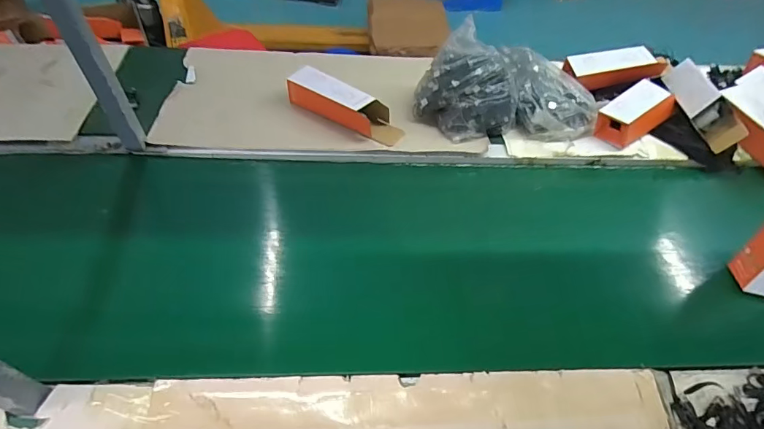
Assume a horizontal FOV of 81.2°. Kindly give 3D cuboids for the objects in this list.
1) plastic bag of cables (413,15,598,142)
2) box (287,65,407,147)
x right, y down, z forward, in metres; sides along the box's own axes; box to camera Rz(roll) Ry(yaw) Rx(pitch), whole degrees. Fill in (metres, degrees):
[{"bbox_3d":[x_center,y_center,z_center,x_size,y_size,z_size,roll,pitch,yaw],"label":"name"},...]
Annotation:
[{"bbox_3d":[0.252,-0.271,0.892,0.364,0.143,0.246,-2,51,-6],"label":"plastic bag of cables"},{"bbox_3d":[-0.071,-0.211,0.865,0.242,0.057,0.075,28,54,18],"label":"box"}]

